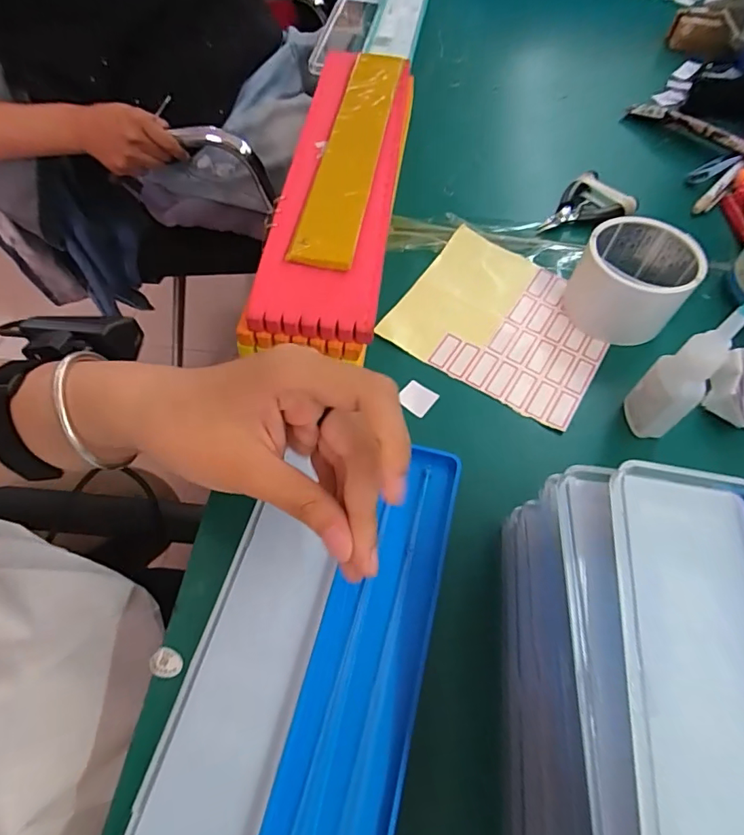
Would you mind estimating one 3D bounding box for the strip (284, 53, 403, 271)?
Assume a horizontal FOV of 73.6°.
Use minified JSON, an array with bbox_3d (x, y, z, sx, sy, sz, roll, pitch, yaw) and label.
[{"bbox_3d":[-0.014,-0.217,0.389,0.044,0.010,0.276,8,59,3],"label":"strip"}]

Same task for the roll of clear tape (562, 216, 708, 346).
[{"bbox_3d":[0.187,-0.098,0.360,0.075,0.053,0.074,1,60,-2],"label":"roll of clear tape"}]

